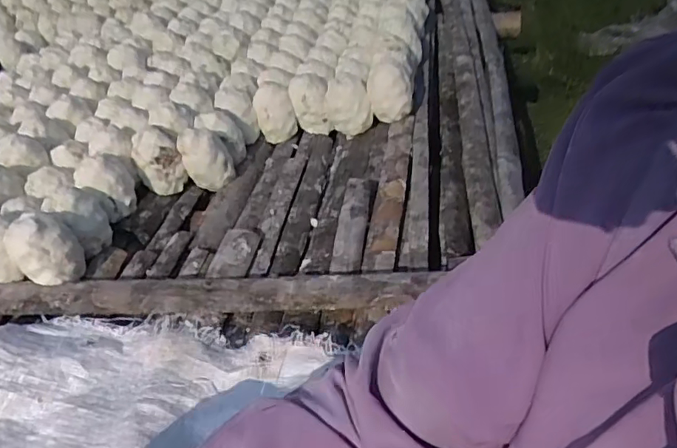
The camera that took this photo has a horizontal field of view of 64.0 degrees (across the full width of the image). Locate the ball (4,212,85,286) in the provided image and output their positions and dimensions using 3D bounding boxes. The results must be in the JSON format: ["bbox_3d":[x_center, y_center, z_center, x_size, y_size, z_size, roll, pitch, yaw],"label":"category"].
[{"bbox_3d":[-0.405,0.036,0.752,0.083,0.085,0.071,-33,48,-28],"label":"ball"}]

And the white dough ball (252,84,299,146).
[{"bbox_3d":[-0.124,-0.217,1.060,0.075,0.096,0.070,-12,41,-6],"label":"white dough ball"}]

